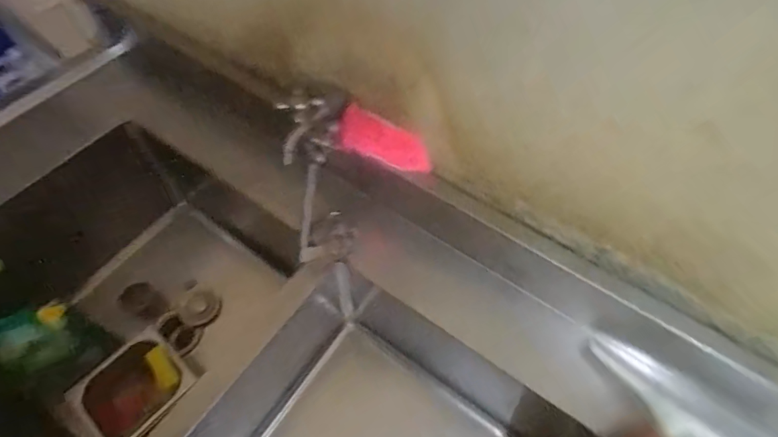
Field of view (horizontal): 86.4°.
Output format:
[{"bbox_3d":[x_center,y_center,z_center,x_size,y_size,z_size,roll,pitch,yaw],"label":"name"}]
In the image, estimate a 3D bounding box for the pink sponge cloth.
[{"bbox_3d":[-0.004,-0.109,0.602,0.140,0.013,0.056,22,98,-7],"label":"pink sponge cloth"}]

